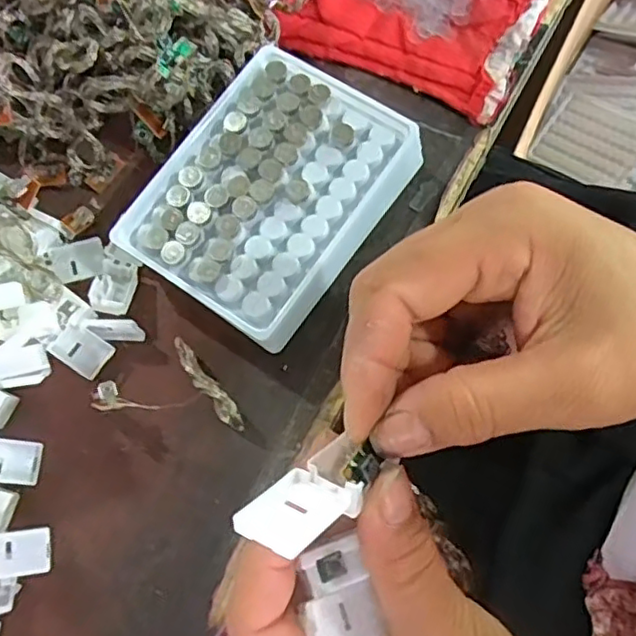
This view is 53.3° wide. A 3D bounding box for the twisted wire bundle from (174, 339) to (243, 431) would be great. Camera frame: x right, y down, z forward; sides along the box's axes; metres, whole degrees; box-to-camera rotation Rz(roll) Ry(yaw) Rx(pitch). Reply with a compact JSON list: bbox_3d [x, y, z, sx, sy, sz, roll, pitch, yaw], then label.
[{"bbox_3d":[-0.053,0.032,0.304,0.009,0.016,0.054,-38,75,-7],"label":"twisted wire bundle"}]

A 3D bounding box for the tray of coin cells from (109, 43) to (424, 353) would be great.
[{"bbox_3d":[-0.024,-0.061,0.316,0.105,0.033,0.129,34,78,12],"label":"tray of coin cells"}]

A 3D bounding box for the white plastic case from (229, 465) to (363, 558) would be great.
[{"bbox_3d":[-0.005,0.051,0.168,0.021,0.032,0.007,23,121,28],"label":"white plastic case"}]

